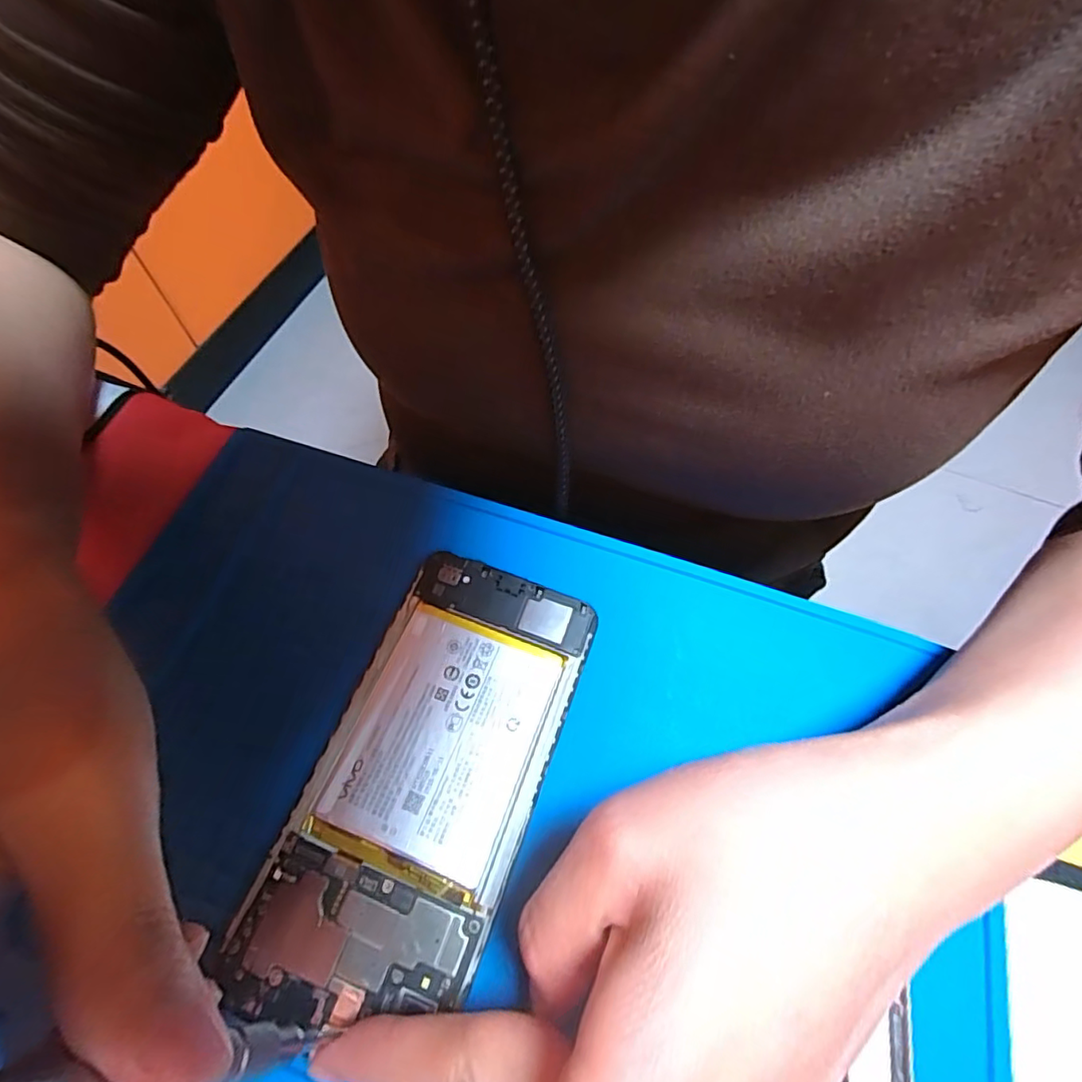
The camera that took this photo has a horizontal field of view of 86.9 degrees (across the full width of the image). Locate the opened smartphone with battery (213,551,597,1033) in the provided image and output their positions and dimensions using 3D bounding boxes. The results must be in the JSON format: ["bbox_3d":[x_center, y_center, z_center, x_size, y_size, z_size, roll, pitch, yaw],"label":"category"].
[{"bbox_3d":[-0.036,0.075,0.187,0.071,0.004,0.144,23,64,9],"label":"opened smartphone with battery"}]

